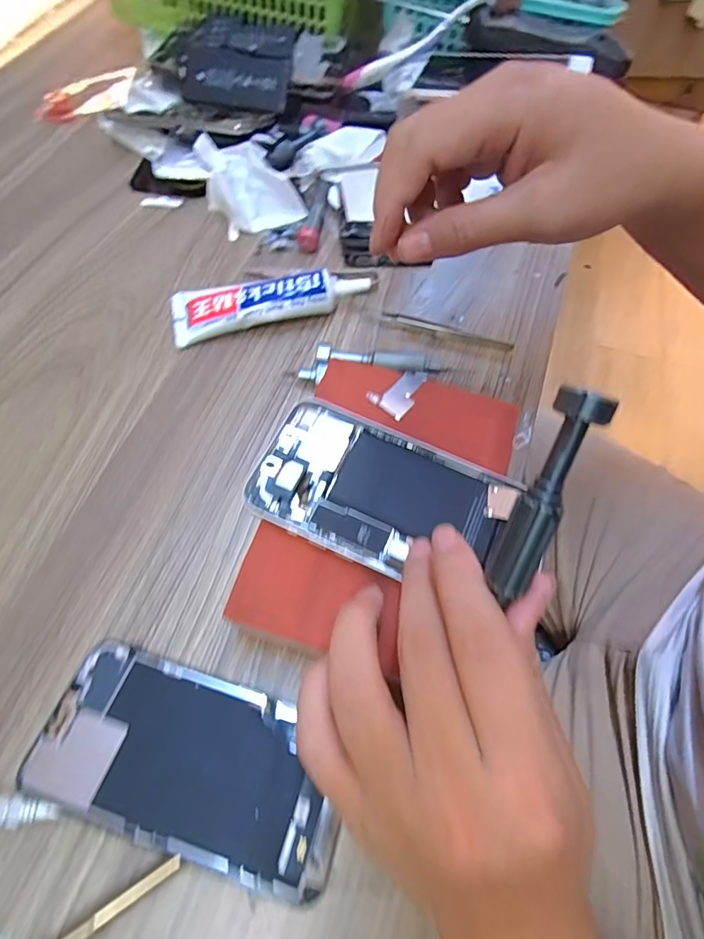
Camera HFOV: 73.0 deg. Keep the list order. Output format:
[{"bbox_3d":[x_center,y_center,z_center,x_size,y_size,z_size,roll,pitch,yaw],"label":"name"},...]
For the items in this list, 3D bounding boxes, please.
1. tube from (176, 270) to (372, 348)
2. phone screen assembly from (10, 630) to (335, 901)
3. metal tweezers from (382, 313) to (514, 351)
[{"bbox_3d":[-0.059,-0.122,0.338,0.137,0.026,0.040,-12,64,-8],"label":"tube"},{"bbox_3d":[-0.072,0.132,0.218,0.139,0.008,0.067,17,64,6],"label":"phone screen assembly"},{"bbox_3d":[0.068,-0.099,0.342,0.093,0.009,0.007,17,64,6],"label":"metal tweezers"}]

